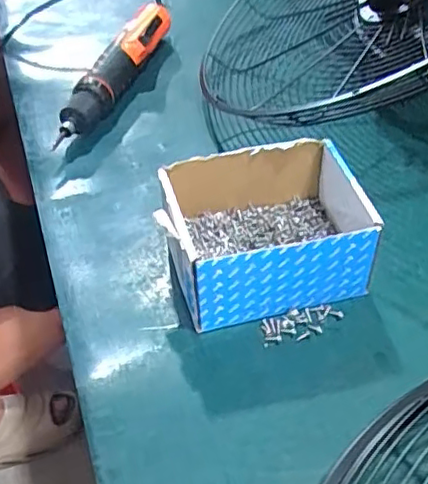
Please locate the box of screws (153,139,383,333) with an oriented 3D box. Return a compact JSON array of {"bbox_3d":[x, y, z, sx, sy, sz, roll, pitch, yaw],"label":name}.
[{"bbox_3d":[0.035,-0.008,0.453,0.143,0.073,0.108,-12,46,-6],"label":"box of screws"}]

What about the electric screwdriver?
[{"bbox_3d":[-0.106,-0.181,0.652,0.033,0.052,0.241,12,48,17],"label":"electric screwdriver"}]

